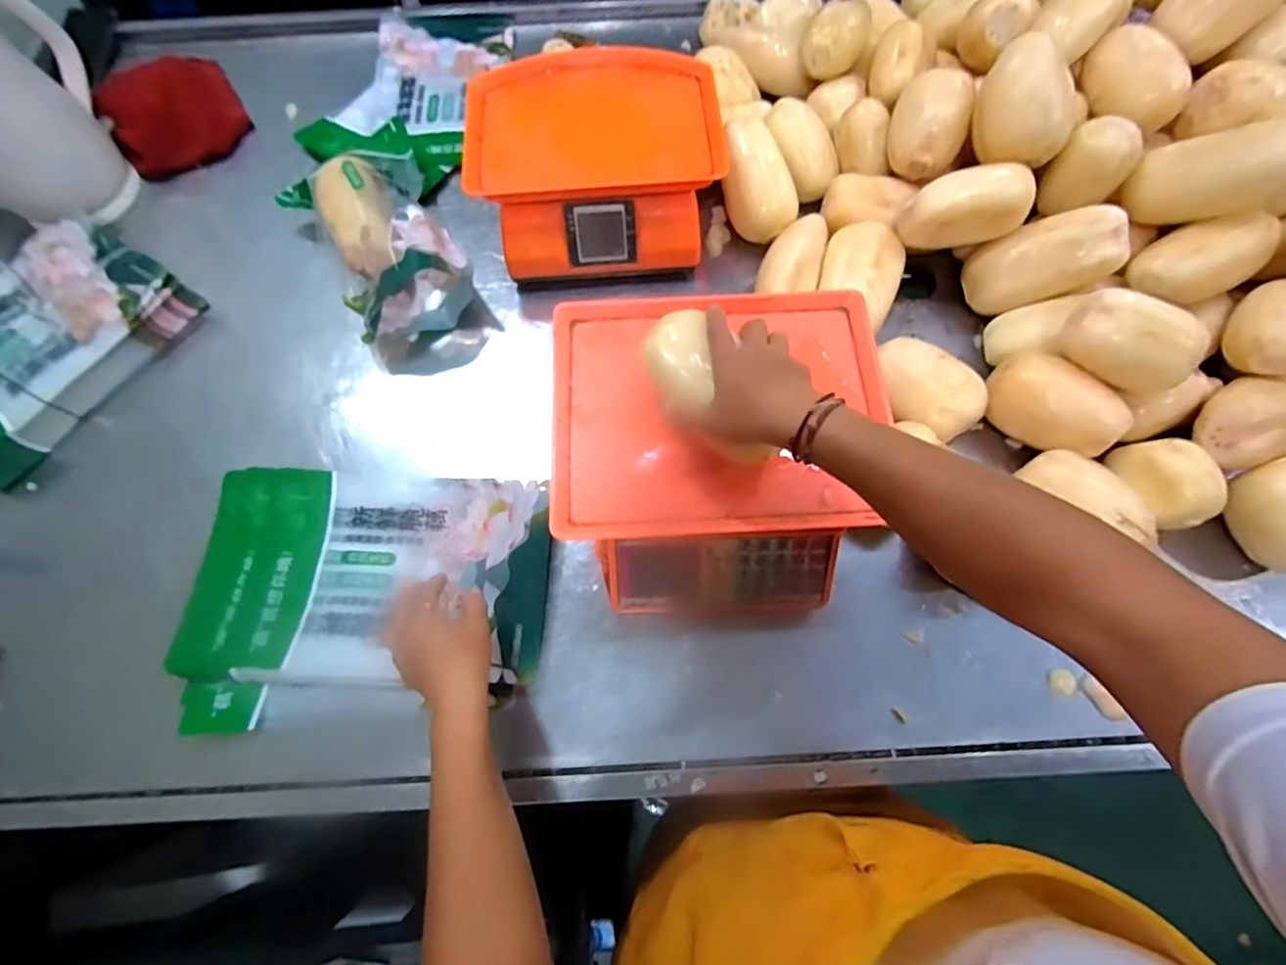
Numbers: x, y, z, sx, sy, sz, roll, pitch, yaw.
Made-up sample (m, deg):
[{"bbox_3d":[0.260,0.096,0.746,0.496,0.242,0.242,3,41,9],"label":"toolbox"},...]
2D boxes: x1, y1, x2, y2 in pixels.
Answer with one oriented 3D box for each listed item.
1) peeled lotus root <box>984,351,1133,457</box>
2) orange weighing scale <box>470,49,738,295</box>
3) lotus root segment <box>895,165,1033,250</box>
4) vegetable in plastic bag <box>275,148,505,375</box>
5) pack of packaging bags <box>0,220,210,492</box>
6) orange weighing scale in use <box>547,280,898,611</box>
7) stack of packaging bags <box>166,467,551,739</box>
[{"bbox_3d":[0.426,-0.075,0.567,0.132,0.060,0.068,35,74,13],"label":"peeled lotus root"},{"bbox_3d":[-0.055,-0.389,0.681,0.286,0.130,0.259,-4,69,0],"label":"orange weighing scale"},{"bbox_3d":[0.354,-0.297,0.594,0.126,0.061,0.061,-8,69,-2],"label":"lotus root segment"},{"bbox_3d":[-0.309,-0.276,0.662,0.162,0.093,0.290,-28,71,-9],"label":"vegetable in plastic bag"},{"bbox_3d":[-0.712,-0.164,0.646,0.231,0.068,0.307,33,73,13],"label":"pack of packaging bags"},{"bbox_3d":[0.071,-0.027,0.543,0.298,0.119,0.288,-3,69,0],"label":"orange weighing scale in use"},{"bbox_3d":[-0.267,0.109,0.537,0.333,0.025,0.239,2,69,2],"label":"stack of packaging bags"}]

